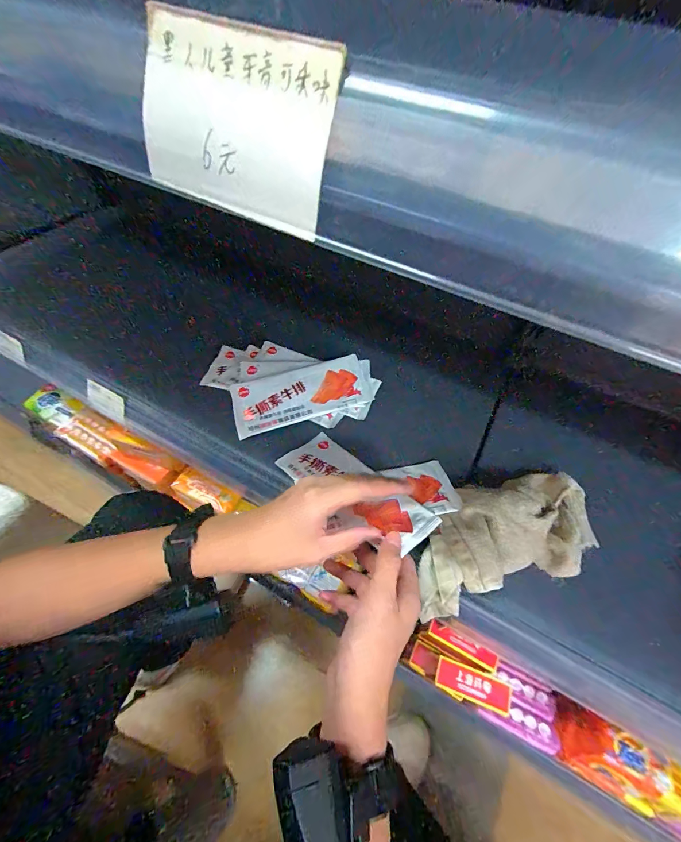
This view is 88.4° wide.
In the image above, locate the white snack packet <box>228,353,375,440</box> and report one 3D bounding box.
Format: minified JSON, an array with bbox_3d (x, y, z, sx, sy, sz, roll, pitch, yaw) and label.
[{"bbox_3d":[-0.051,-0.036,0.457,0.175,0.011,0.074,-17,70,-7],"label":"white snack packet"}]

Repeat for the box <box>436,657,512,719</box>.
[{"bbox_3d":[0.164,0.328,0.435,0.089,0.017,0.037,19,56,9],"label":"box"}]

